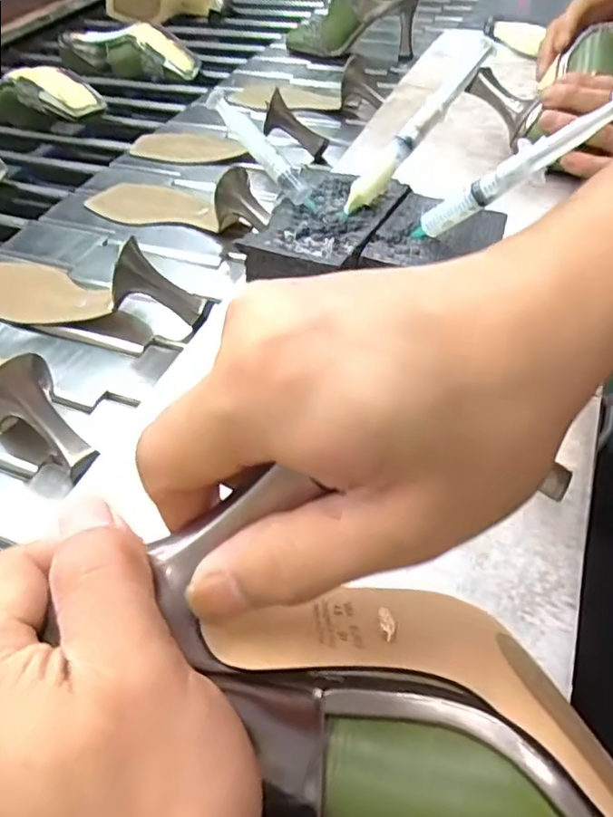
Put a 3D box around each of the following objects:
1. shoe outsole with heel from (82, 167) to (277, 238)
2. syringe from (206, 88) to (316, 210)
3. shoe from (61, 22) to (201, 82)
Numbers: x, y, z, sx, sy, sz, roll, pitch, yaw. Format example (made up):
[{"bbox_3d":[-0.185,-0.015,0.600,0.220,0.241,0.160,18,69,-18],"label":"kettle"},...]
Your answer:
[{"bbox_3d":[-0.124,-0.206,0.608,0.212,0.053,0.074,27,52,26],"label":"shoe outsole with heel"},{"bbox_3d":[-0.034,-0.193,0.466,0.013,0.022,0.117,-34,78,-26],"label":"syringe"},{"bbox_3d":[-0.268,-0.531,0.936,0.221,0.061,0.064,13,47,18],"label":"shoe"}]

